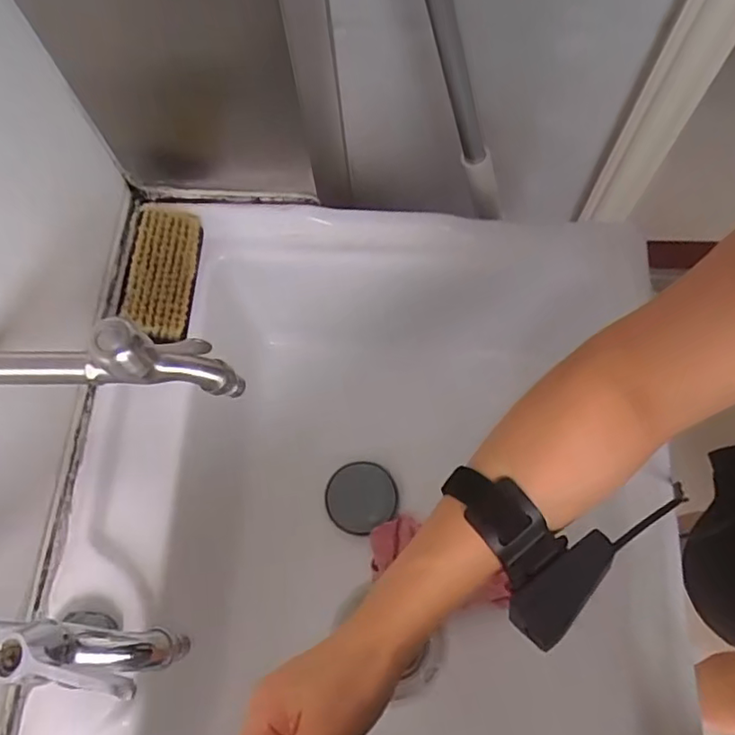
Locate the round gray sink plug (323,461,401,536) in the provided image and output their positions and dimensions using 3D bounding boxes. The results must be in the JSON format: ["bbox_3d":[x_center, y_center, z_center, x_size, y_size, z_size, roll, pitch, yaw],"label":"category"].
[{"bbox_3d":[-0.008,0.149,0.675,0.082,0.016,0.077,-1,69,2],"label":"round gray sink plug"}]

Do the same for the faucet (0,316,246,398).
[{"bbox_3d":[-0.172,-0.001,0.344,0.177,0.082,0.030,2,69,3],"label":"faucet"}]

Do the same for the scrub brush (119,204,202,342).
[{"bbox_3d":[-0.189,-0.094,0.537,0.054,0.032,0.140,1,69,3],"label":"scrub brush"}]

